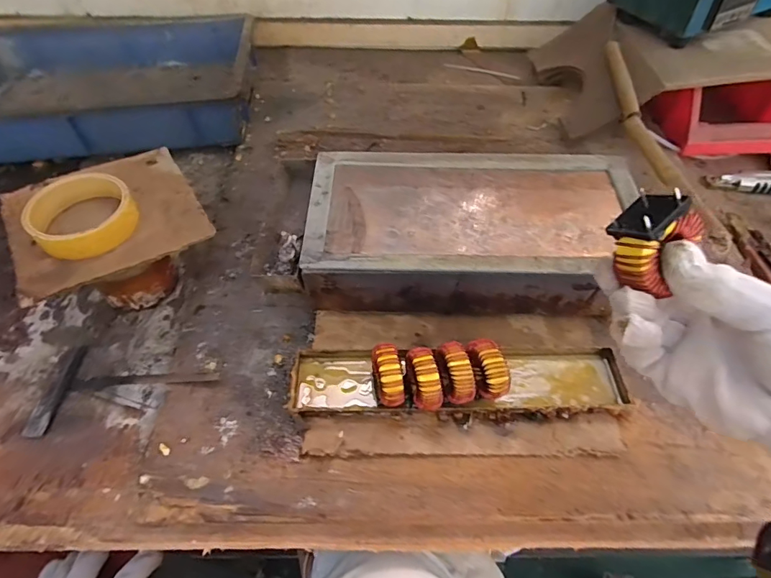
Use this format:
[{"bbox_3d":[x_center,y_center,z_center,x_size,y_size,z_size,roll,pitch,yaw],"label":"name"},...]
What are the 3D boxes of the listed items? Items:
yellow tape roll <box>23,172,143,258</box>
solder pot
[{"bbox_3d":[-0.276,-0.069,0.402,0.083,0.026,0.087,1,54,-1],"label":"yellow tape roll"},{"bbox_3d":[0.082,-0.056,0.468,0.315,0.091,0.179,4,54,2],"label":"solder pot"}]

